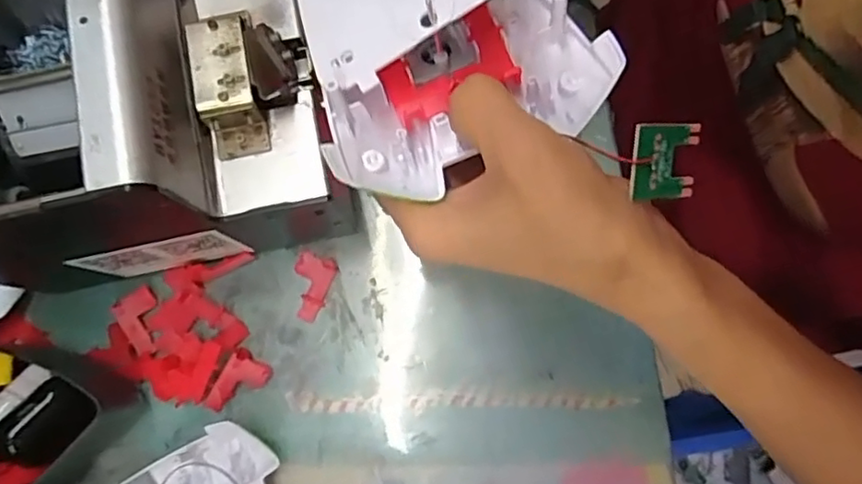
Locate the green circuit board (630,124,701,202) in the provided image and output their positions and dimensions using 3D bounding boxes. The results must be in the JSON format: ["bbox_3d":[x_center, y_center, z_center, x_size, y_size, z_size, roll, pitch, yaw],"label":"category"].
[{"bbox_3d":[0.077,-0.027,0.204,0.025,0.004,0.024,-3,103,-19],"label":"green circuit board"}]

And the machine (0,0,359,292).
[{"bbox_3d":[-0.144,-0.060,0.309,0.178,0.149,0.129,-10,80,0],"label":"machine"}]

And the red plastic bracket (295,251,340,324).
[{"bbox_3d":[-0.072,0.026,0.364,0.024,0.004,0.038,19,81,5],"label":"red plastic bracket"}]

